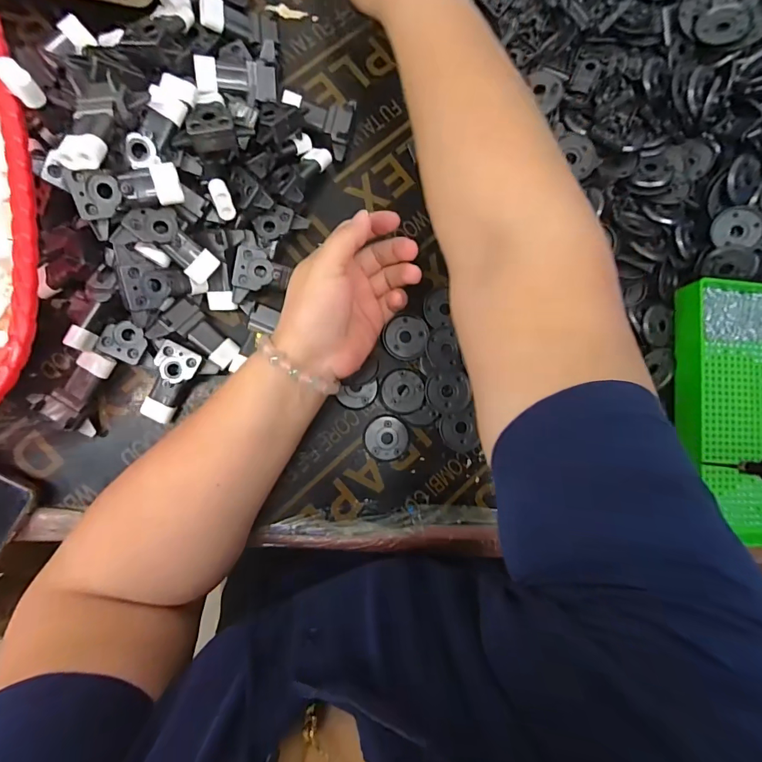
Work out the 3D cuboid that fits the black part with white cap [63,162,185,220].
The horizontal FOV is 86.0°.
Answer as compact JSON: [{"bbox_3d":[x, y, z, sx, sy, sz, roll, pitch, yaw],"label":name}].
[{"bbox_3d":[-0.177,-0.136,0.285,0.068,0.019,0.034,-19,124,-13],"label":"black part with white cap"}]

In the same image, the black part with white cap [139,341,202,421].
[{"bbox_3d":[-0.177,0.001,0.342,0.035,0.015,0.067,25,99,-9],"label":"black part with white cap"}]

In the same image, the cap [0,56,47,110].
[{"bbox_3d":[-0.228,-0.188,0.258,0.024,0.015,0.016,43,83,-3],"label":"cap"}]

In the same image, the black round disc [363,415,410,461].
[{"bbox_3d":[0.005,0.052,0.373,0.041,0.004,0.040,0,87,-7],"label":"black round disc"}]

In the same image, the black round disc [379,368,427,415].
[{"bbox_3d":[0.020,0.010,0.373,0.040,0.004,0.040,12,86,-6],"label":"black round disc"}]

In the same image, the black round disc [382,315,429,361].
[{"bbox_3d":[0.023,-0.041,0.381,0.041,0.007,0.041,0,87,-7],"label":"black round disc"}]

